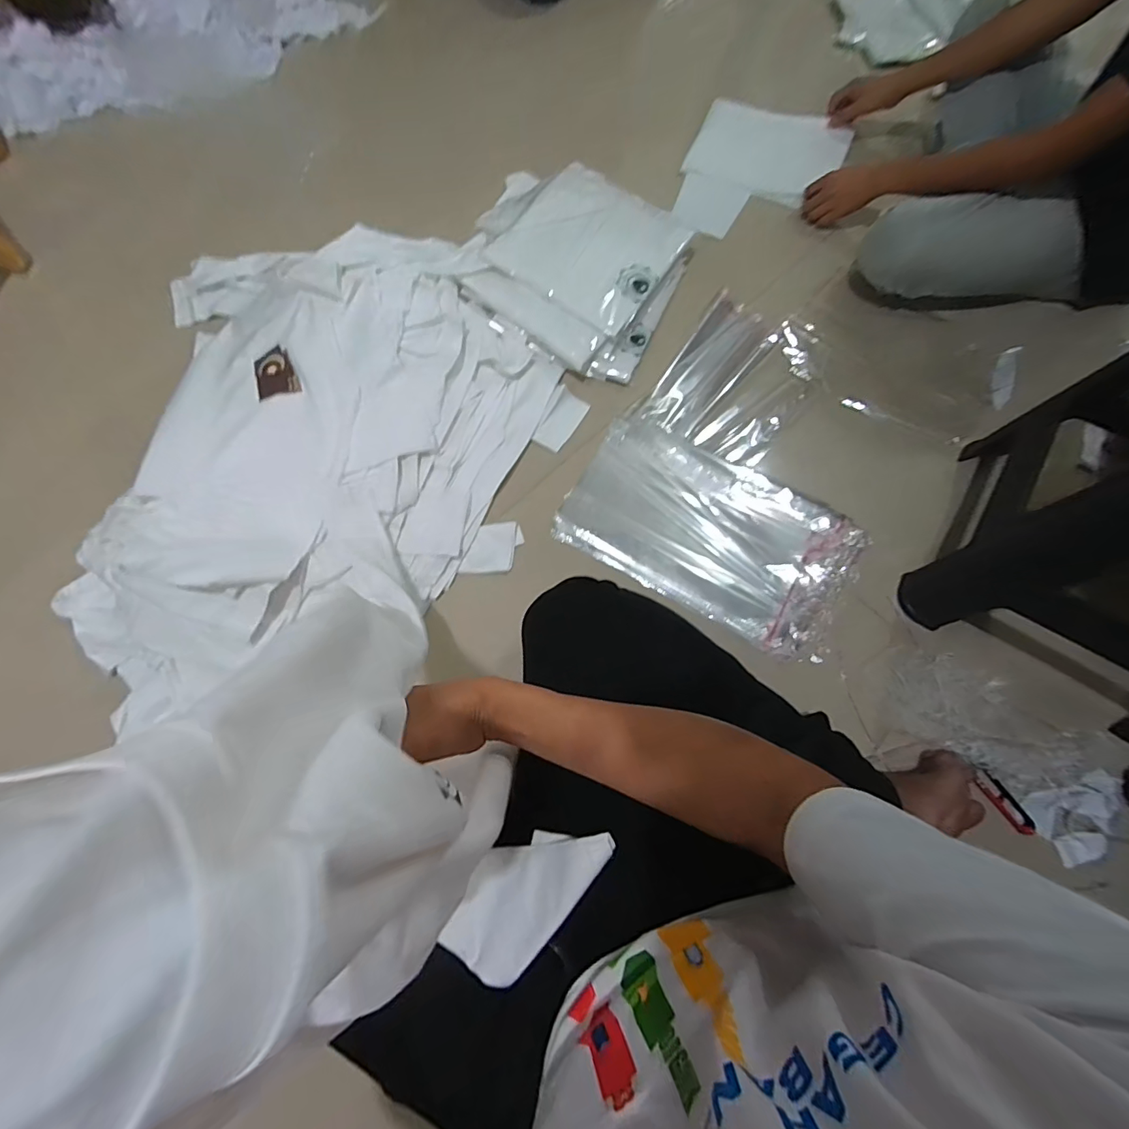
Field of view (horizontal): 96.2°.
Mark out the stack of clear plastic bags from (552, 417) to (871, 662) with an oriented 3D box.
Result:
[{"bbox_3d":[0.219,-0.056,0.766,0.419,0.021,0.244,28,71,9],"label":"stack of clear plastic bags"}]

